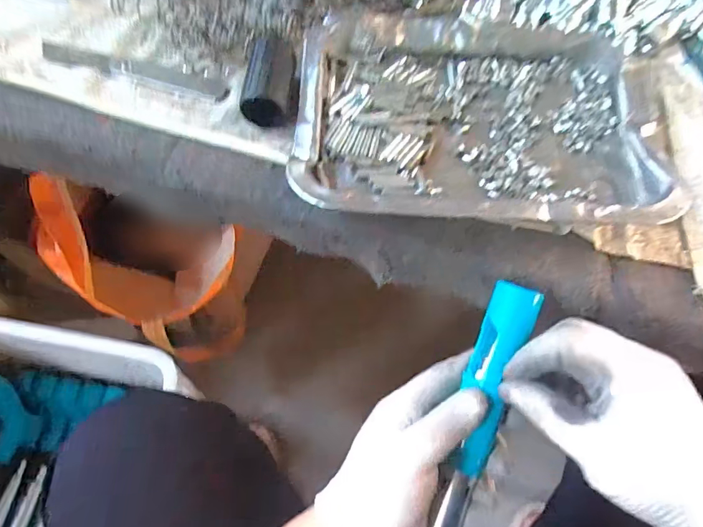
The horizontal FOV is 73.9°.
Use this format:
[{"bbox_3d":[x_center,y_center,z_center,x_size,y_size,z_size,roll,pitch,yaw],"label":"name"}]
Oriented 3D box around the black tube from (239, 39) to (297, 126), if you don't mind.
[{"bbox_3d":[-0.060,-0.134,0.341,0.032,0.031,0.061,4,64,-3],"label":"black tube"}]

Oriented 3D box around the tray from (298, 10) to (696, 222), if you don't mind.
[{"bbox_3d":[0.086,-0.116,0.337,0.240,0.032,0.197,4,64,-3],"label":"tray"}]

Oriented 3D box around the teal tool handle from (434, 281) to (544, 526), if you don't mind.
[{"bbox_3d":[0.082,0.099,0.289,0.029,0.018,0.175,15,91,5],"label":"teal tool handle"}]

